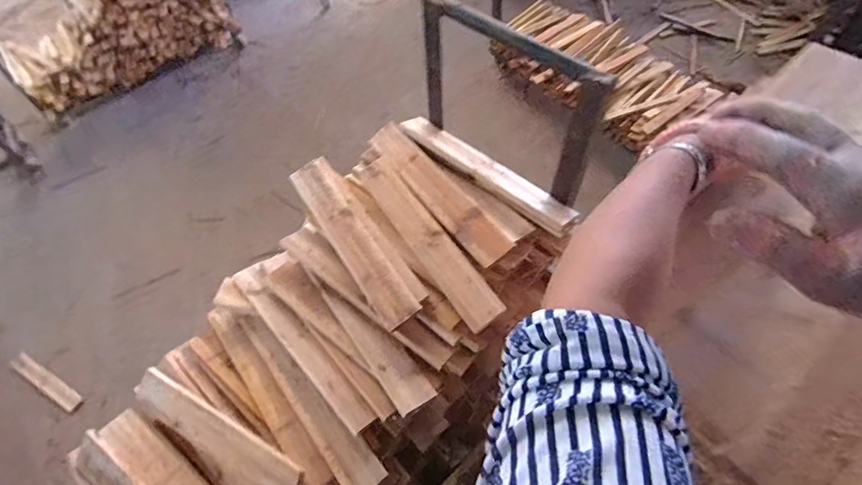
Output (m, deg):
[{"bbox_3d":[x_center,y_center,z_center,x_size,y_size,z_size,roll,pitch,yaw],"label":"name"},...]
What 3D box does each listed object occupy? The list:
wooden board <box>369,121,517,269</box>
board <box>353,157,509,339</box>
[{"bbox_3d":[0.006,-0.137,1.097,0.087,0.017,0.505,-42,59,2],"label":"wooden board"},{"bbox_3d":[-0.017,-0.018,1.054,0.086,0.021,0.531,-37,60,-1],"label":"board"}]

